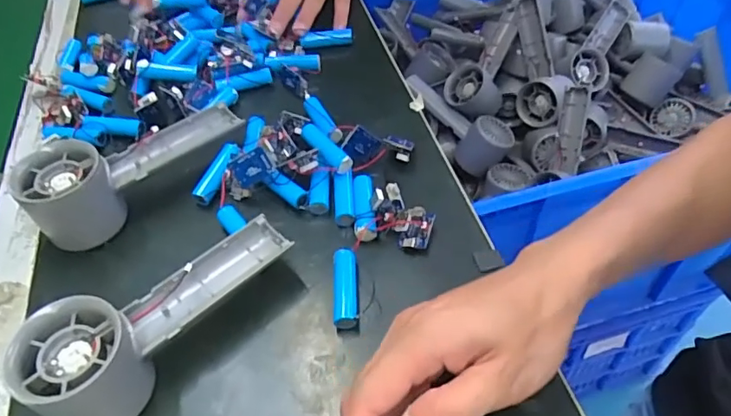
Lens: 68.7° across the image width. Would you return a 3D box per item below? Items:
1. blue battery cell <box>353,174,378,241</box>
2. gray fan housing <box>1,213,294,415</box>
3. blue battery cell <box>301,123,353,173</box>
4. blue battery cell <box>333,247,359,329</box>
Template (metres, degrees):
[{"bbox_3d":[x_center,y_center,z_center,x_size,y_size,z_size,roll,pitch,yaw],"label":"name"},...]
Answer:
[{"bbox_3d":[-0.001,-0.003,0.376,0.015,0.015,0.051,-5,49,1],"label":"blue battery cell"},{"bbox_3d":[-0.114,0.056,0.310,0.049,0.057,0.160,32,59,29],"label":"gray fan housing"},{"bbox_3d":[-0.030,-0.045,0.401,0.015,0.013,0.053,-30,53,-20],"label":"blue battery cell"},{"bbox_3d":[-0.012,0.049,0.336,0.015,0.013,0.051,-4,49,2],"label":"blue battery cell"}]

